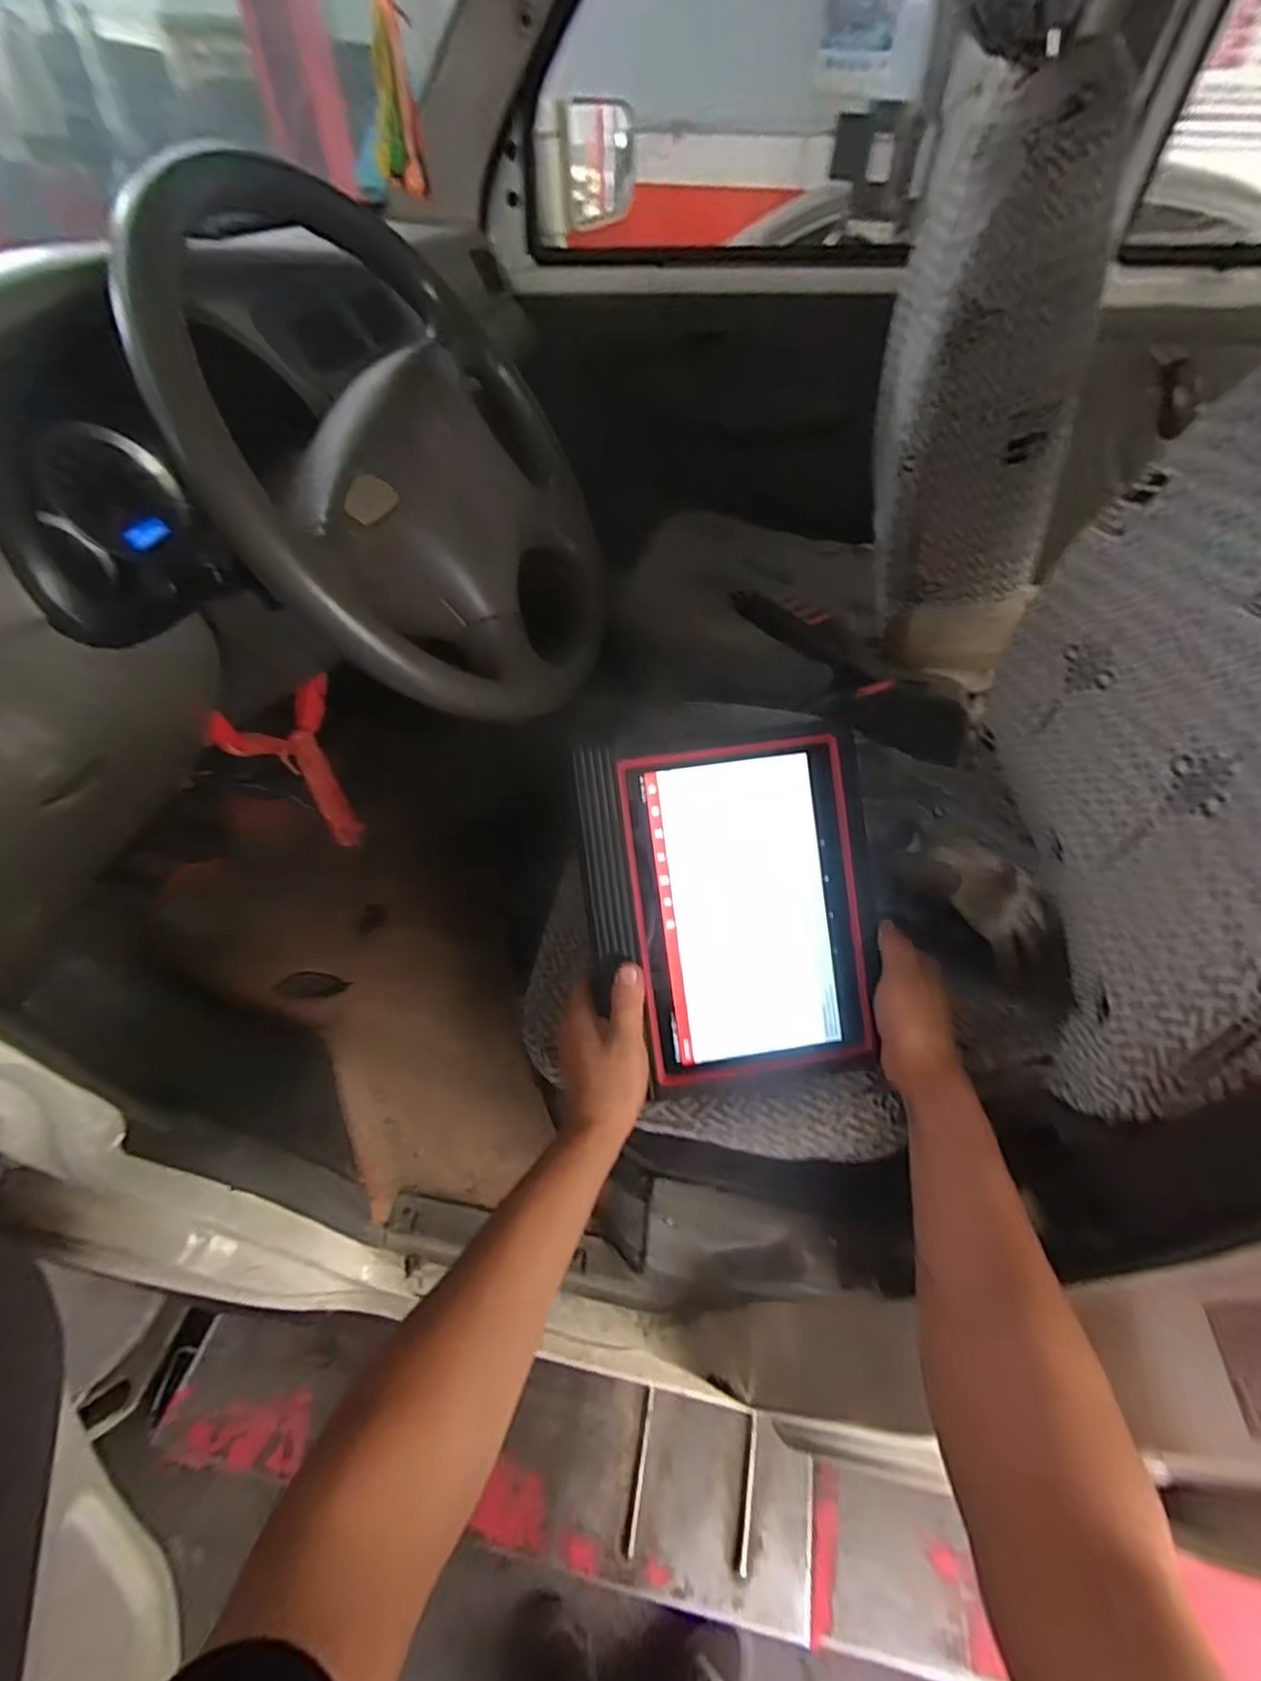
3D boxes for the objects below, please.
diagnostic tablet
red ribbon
[{"bbox_3d":[0.077,0.060,0.500,0.208,0.271,0.031,-8,3,-4],"label":"diagnostic tablet"},{"bbox_3d":[-0.354,-0.073,0.726,0.039,0.233,0.148,12,48,8],"label":"red ribbon"}]

